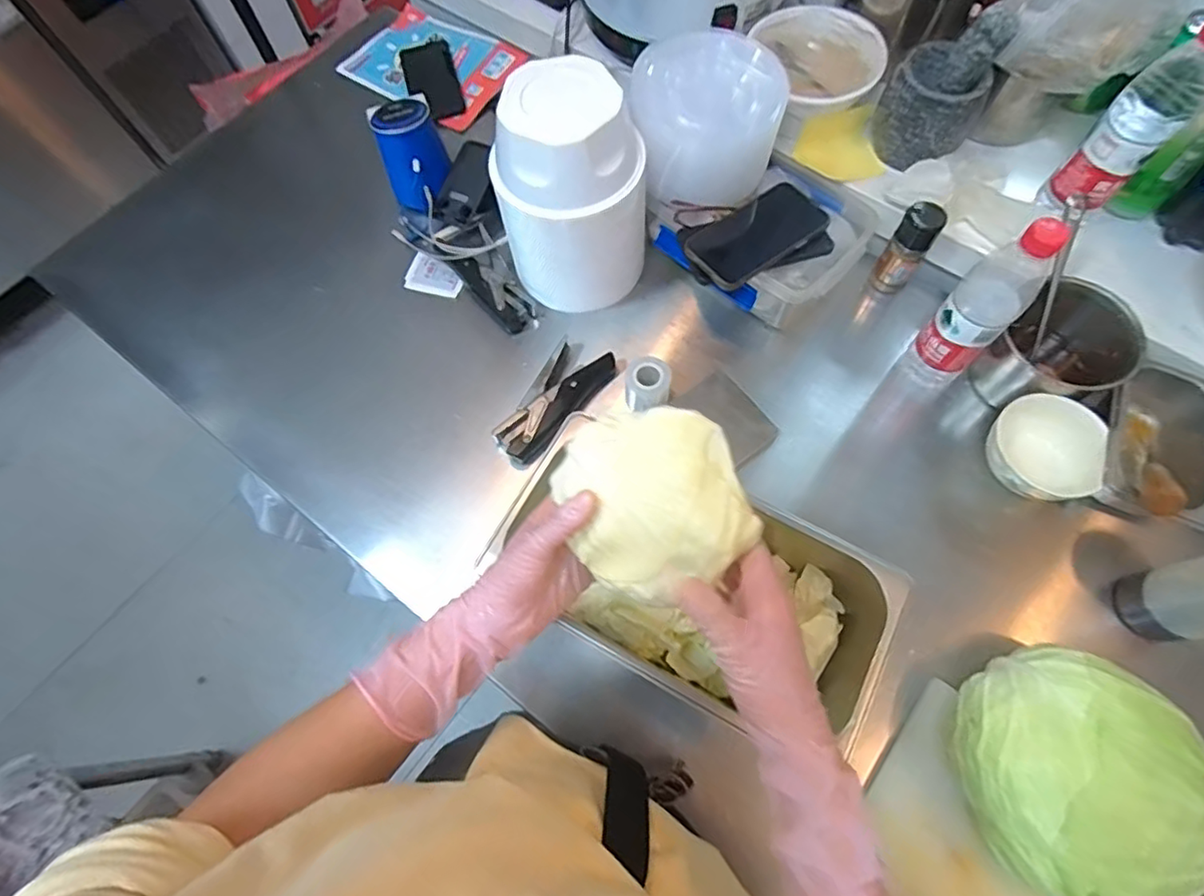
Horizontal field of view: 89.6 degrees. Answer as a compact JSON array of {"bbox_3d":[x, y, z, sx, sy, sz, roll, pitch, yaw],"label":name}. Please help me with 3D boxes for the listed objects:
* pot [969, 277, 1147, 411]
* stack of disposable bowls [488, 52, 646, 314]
[{"bbox_3d":[0.504,-0.103,0.675,0.111,0.106,0.112,-1,67,2],"label":"pot"},{"bbox_3d":[-0.036,-0.279,0.685,0.145,0.234,0.128,-27,69,-9],"label":"stack of disposable bowls"}]

